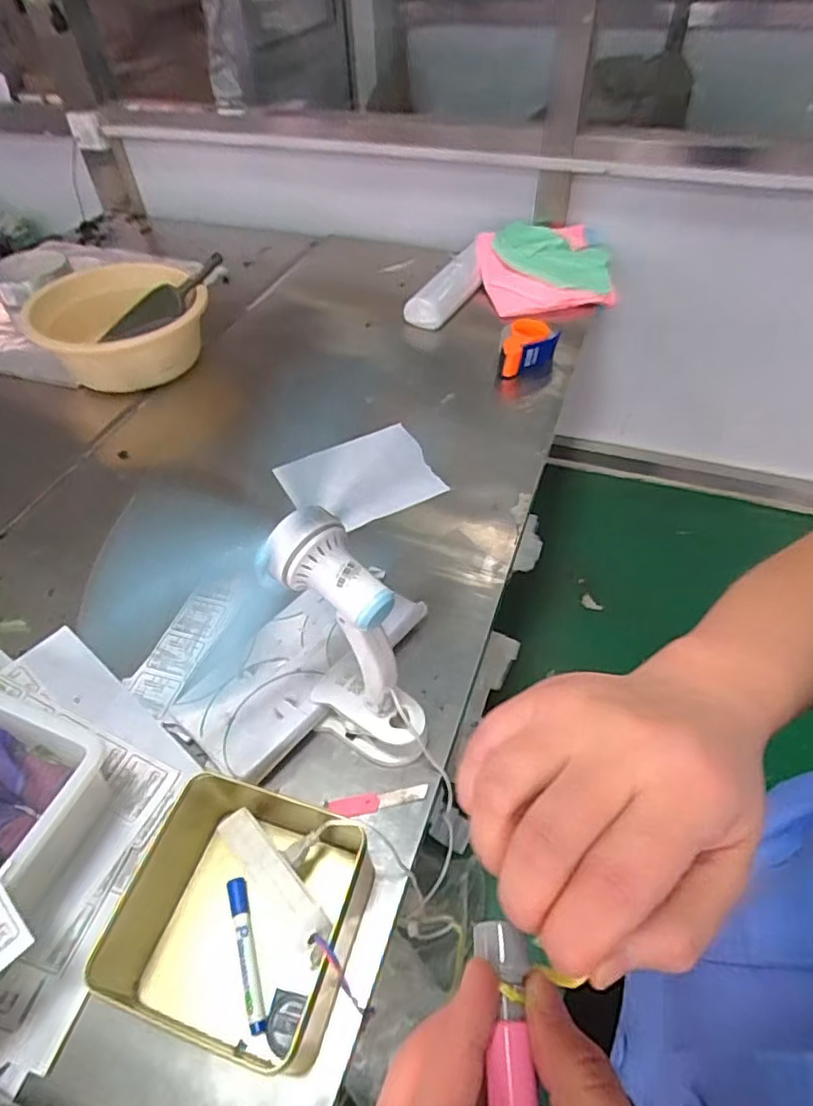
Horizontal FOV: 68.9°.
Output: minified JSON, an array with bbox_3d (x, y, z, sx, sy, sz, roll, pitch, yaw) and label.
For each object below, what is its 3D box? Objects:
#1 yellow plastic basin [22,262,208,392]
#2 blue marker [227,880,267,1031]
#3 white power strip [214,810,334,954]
[{"bbox_3d":[-0.631,-0.516,1.308,0.341,0.140,0.353,-1,49,2],"label":"yellow plastic basin"},{"bbox_3d":[-0.151,0.375,0.559,0.017,0.016,0.126,-16,50,-11],"label":"blue marker"},{"bbox_3d":[-0.128,0.288,0.546,0.033,0.025,0.176,-38,33,-27],"label":"white power strip"}]

